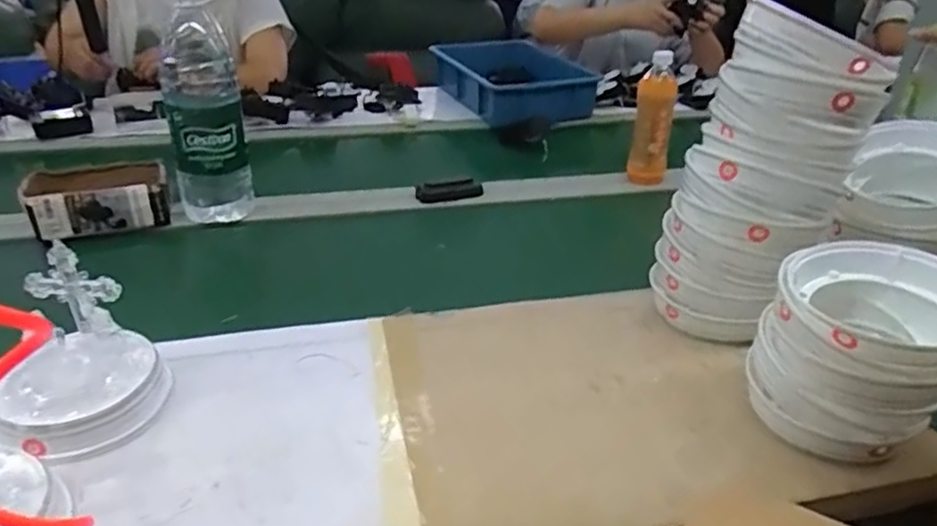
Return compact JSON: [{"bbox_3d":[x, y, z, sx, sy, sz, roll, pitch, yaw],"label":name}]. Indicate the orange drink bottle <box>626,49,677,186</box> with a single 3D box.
[{"bbox_3d":[0.311,-0.237,1.113,0.068,0.209,0.053,14,32,17],"label":"orange drink bottle"}]

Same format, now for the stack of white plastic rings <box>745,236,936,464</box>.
[{"bbox_3d":[0.357,0.084,0.610,0.165,0.147,0.155,-20,37,-33],"label":"stack of white plastic rings"}]

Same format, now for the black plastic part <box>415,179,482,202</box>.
[{"bbox_3d":[-0.030,-0.119,1.075,0.108,0.031,0.020,-12,34,-15],"label":"black plastic part"}]

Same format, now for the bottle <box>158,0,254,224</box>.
[{"bbox_3d":[-0.372,-0.212,0.933,0.107,0.320,0.083,8,33,12],"label":"bottle"}]

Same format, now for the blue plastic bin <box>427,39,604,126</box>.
[{"bbox_3d":[0.103,-0.410,1.489,0.256,0.100,0.367,-13,34,-26],"label":"blue plastic bin"}]

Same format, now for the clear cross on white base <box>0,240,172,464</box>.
[{"bbox_3d":[-0.364,0.091,0.607,0.144,0.139,0.139,-21,38,-33],"label":"clear cross on white base"}]

